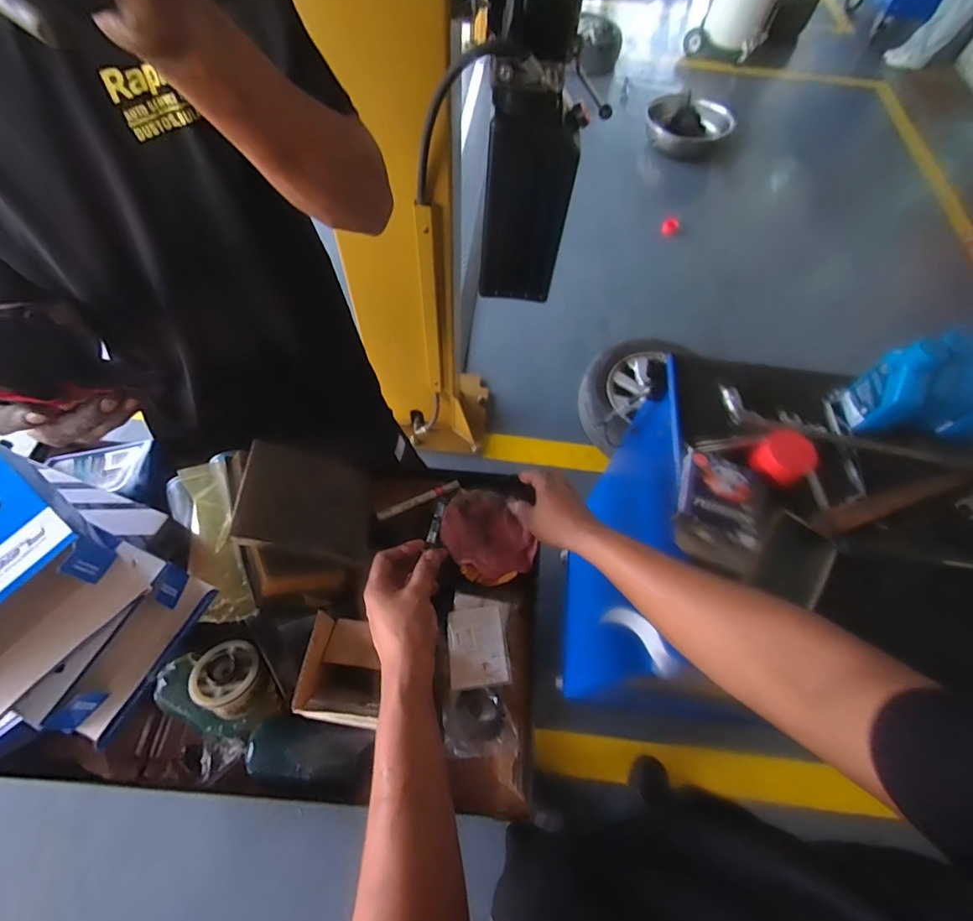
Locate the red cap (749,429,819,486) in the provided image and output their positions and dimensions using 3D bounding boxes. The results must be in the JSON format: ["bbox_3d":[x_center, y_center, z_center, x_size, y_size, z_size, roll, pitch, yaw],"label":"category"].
[{"bbox_3d":[0.390,-0.005,0.625,0.059,0.036,0.064,1,62,-2],"label":"red cap"}]

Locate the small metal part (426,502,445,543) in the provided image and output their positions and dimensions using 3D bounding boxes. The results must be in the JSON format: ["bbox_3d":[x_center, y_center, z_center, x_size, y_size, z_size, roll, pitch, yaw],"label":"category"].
[{"bbox_3d":[-0.059,0.072,0.550,0.011,0.010,0.052,10,53,3],"label":"small metal part"}]

